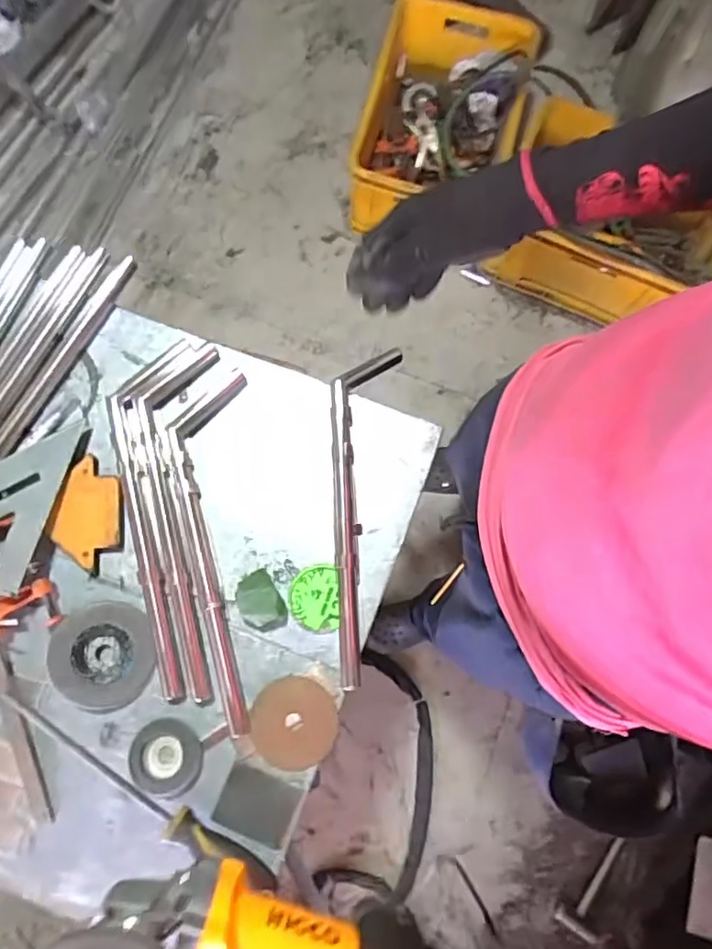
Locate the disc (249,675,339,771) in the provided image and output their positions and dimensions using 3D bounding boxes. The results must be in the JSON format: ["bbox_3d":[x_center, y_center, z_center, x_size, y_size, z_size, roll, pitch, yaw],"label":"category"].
[{"bbox_3d":[-0.058,0.235,0.561,0.080,0.004,0.082,0,80,-1],"label":"disc"}]

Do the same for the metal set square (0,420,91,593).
[{"bbox_3d":[-0.383,0.018,0.571,0.189,0.038,0.167,9,80,0],"label":"metal set square"}]

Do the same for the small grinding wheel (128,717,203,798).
[{"bbox_3d":[-0.177,0.263,0.550,0.064,0.016,0.060,0,80,-1],"label":"small grinding wheel"}]

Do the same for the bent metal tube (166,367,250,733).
[{"bbox_3d":[-0.133,0.067,0.579,0.074,0.019,0.346,-7,80,-3],"label":"bent metal tube"}]

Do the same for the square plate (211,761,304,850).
[{"bbox_3d":[-0.091,0.305,0.549,0.069,0.004,0.054,26,78,-5],"label":"square plate"}]

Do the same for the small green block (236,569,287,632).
[{"bbox_3d":[-0.093,0.122,0.572,0.041,0.030,0.058,-22,81,-5],"label":"small green block"}]

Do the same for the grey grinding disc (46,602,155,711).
[{"bbox_3d":[-0.239,0.170,0.558,0.088,0.022,0.094,0,80,-1],"label":"grey grinding disc"}]

